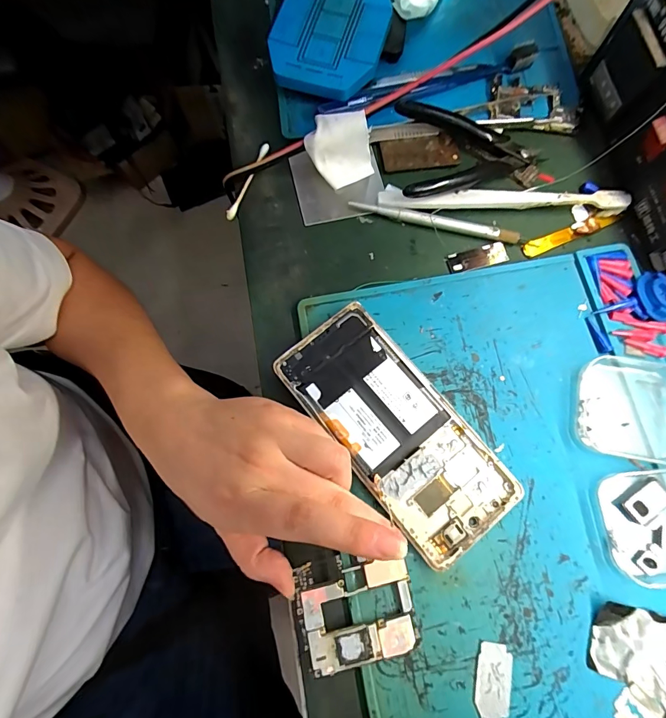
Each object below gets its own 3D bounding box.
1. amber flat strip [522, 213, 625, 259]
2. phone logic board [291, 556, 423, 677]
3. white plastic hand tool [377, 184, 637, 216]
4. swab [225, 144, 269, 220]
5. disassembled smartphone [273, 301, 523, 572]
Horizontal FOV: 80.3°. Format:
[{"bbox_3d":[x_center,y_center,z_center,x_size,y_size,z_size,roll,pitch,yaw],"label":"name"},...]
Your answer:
[{"bbox_3d":[0.180,-0.095,0.298,0.079,0.006,0.012,-22,76,-5],"label":"amber flat strip"},{"bbox_3d":[0.014,0.146,0.228,0.066,0.008,0.056,-10,75,-2],"label":"phone logic board"},{"bbox_3d":[0.126,-0.120,0.297,0.179,0.012,0.024,2,75,2],"label":"white plastic hand tool"},{"bbox_3d":[-0.065,-0.140,0.305,0.007,0.008,0.069,24,77,7],"label":"swab"},{"bbox_3d":[0.039,0.044,0.255,0.073,0.013,0.162,-38,78,-9],"label":"disassembled smartphone"}]

